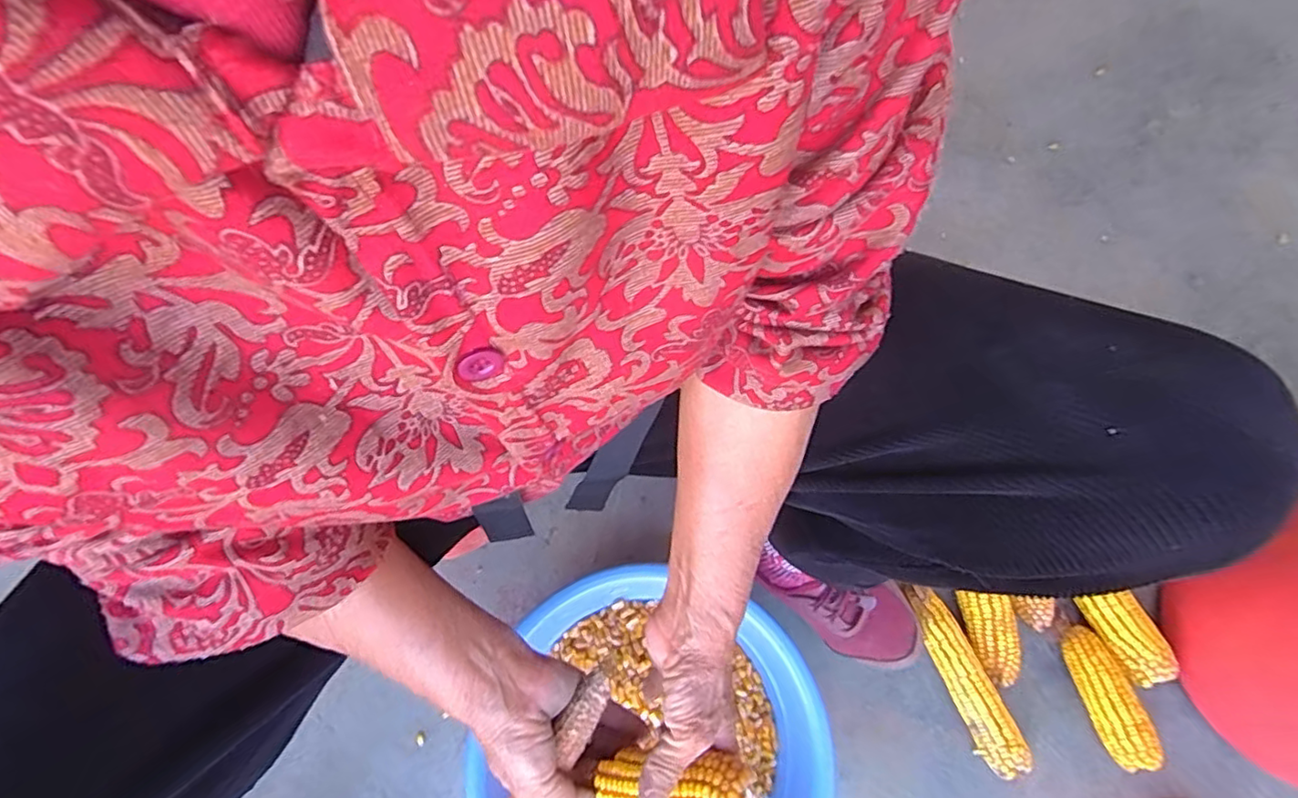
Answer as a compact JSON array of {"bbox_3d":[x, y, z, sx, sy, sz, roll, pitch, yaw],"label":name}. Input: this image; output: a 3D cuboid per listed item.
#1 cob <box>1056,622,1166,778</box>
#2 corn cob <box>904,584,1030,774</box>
[{"bbox_3d":[0.458,0.297,0.615,0.045,0.045,0.131,-13,71,0],"label":"cob"},{"bbox_3d":[0.319,0.281,0.630,0.043,0.044,0.189,-22,71,-3],"label":"corn cob"}]

